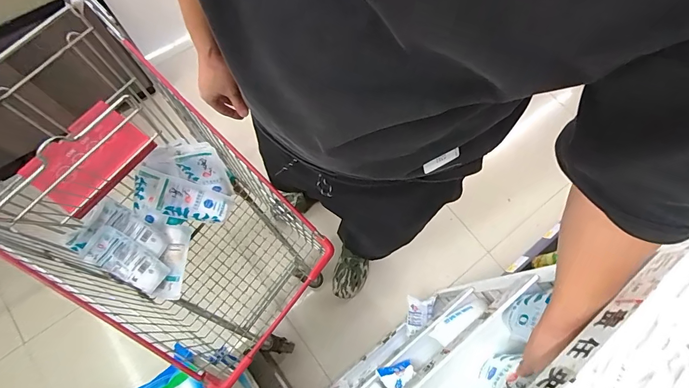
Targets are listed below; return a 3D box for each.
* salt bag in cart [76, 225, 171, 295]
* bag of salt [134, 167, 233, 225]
[{"bbox_3d":[-0.555,0.171,0.904,0.196,0.038,0.099,35,72,-10],"label":"salt bag in cart"},{"bbox_3d":[-0.440,0.009,0.965,0.245,0.034,0.119,14,109,-15],"label":"bag of salt"}]

